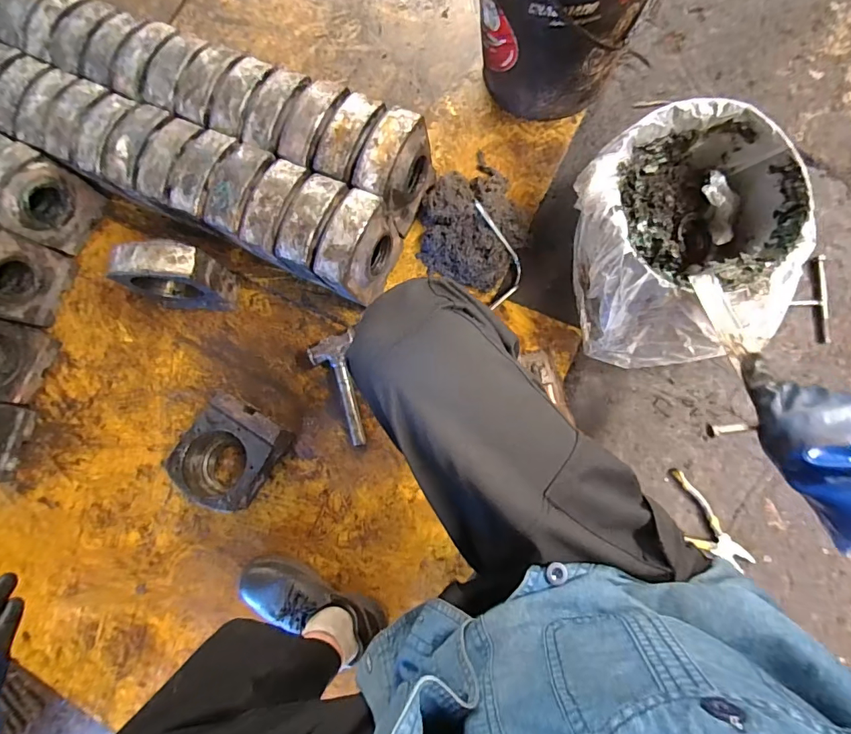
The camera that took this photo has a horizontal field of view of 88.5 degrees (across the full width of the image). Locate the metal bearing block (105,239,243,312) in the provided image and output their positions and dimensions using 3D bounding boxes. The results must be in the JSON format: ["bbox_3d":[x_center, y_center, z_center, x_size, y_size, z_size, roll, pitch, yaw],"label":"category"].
[{"bbox_3d":[-0.488,-0.172,0.850,0.168,0.202,0.074,1,82,5],"label":"metal bearing block"}]

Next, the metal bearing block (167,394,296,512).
[{"bbox_3d":[-0.373,0.163,0.840,0.161,0.094,0.186,27,85,8],"label":"metal bearing block"}]

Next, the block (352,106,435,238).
[{"bbox_3d":[-0.053,-0.361,0.830,0.085,0.192,0.159,28,85,8],"label":"block"}]

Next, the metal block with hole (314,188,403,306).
[{"bbox_3d":[-0.120,-0.209,0.804,0.087,0.167,0.166,18,83,10],"label":"metal block with hole"}]

